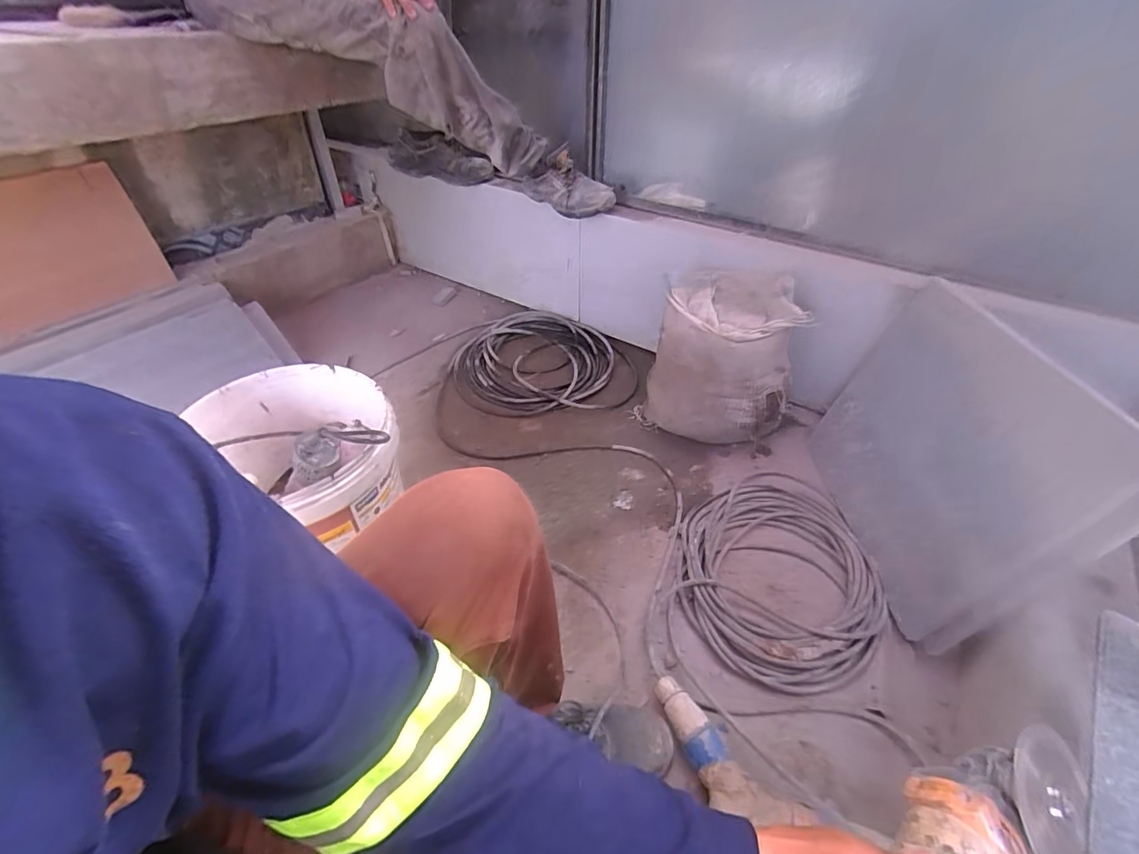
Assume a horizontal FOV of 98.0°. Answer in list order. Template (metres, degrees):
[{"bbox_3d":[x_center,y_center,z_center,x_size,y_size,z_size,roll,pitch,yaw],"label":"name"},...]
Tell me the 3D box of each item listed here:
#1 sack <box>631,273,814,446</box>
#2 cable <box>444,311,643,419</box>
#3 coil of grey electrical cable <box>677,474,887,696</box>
[{"bbox_3d":[0.330,-0.129,1.090,0.299,0.313,0.226,31,47,29],"label":"sack"},{"bbox_3d":[-0.082,-0.189,1.367,0.481,0.046,0.446,-4,40,-9],"label":"cable"},{"bbox_3d":[0.364,0.241,0.894,0.335,0.042,0.442,10,40,8],"label":"coil of grey electrical cable"}]

